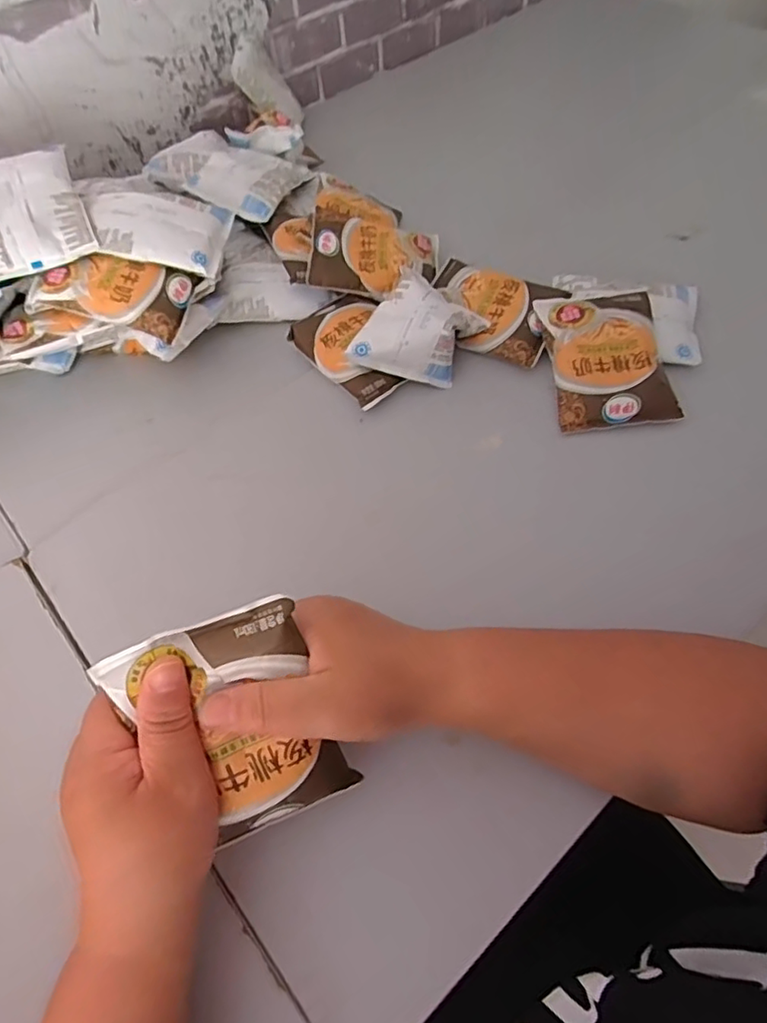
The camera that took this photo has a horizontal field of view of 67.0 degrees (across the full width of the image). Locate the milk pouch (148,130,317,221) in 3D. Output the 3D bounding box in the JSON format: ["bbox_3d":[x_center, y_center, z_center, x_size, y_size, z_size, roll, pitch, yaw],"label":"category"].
[{"bbox_3d":[-0.157,-0.367,0.611,0.141,0.021,0.122,23,62,16],"label":"milk pouch"}]

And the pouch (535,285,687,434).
[{"bbox_3d":[0.189,-0.134,0.491,0.095,0.024,0.131,-8,73,5],"label":"pouch"}]

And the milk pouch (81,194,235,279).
[{"bbox_3d":[-0.197,-0.242,0.503,0.117,0.016,0.082,2,67,-10],"label":"milk pouch"}]

